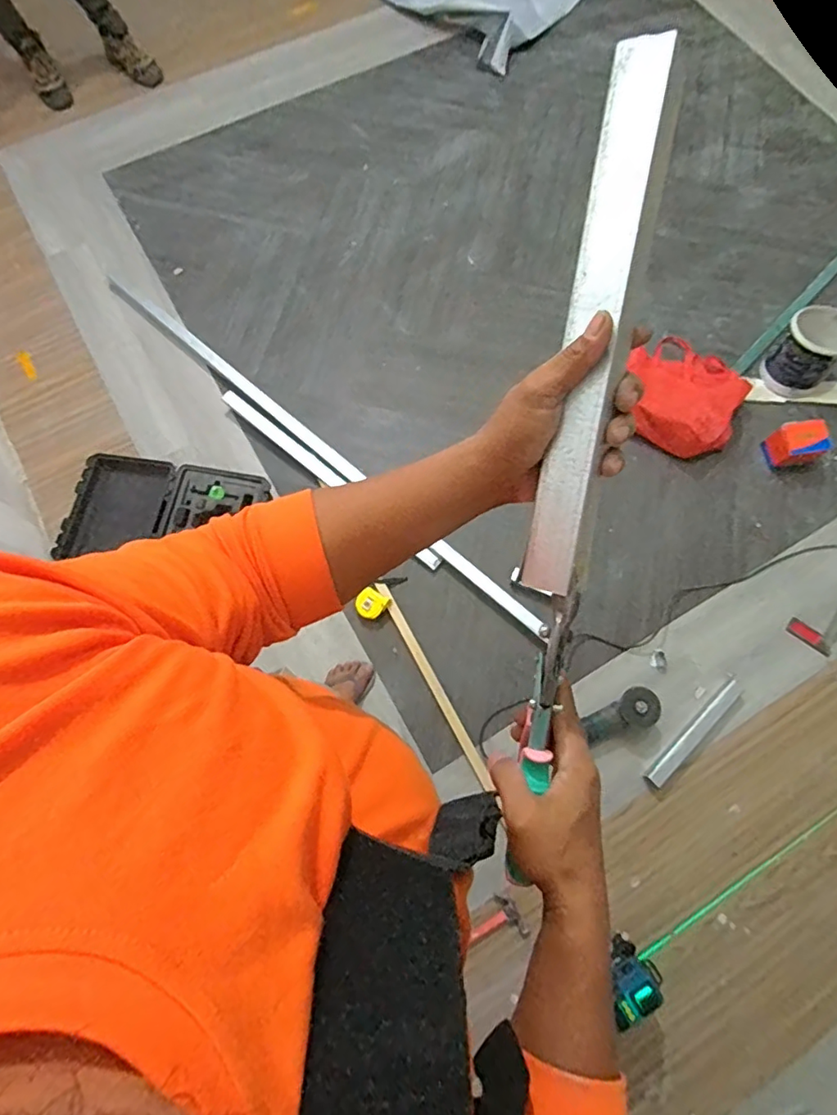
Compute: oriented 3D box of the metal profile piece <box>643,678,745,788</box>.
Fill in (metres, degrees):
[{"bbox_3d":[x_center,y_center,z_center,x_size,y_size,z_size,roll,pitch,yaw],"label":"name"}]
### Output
[{"bbox_3d":[0.712,0.448,1.401,0.352,0.020,0.053,-42,79,-10],"label":"metal profile piece"}]

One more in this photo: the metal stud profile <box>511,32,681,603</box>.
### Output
[{"bbox_3d":[0.121,-0.143,0.369,0.047,0.032,0.346,8,101,3],"label":"metal stud profile"}]

